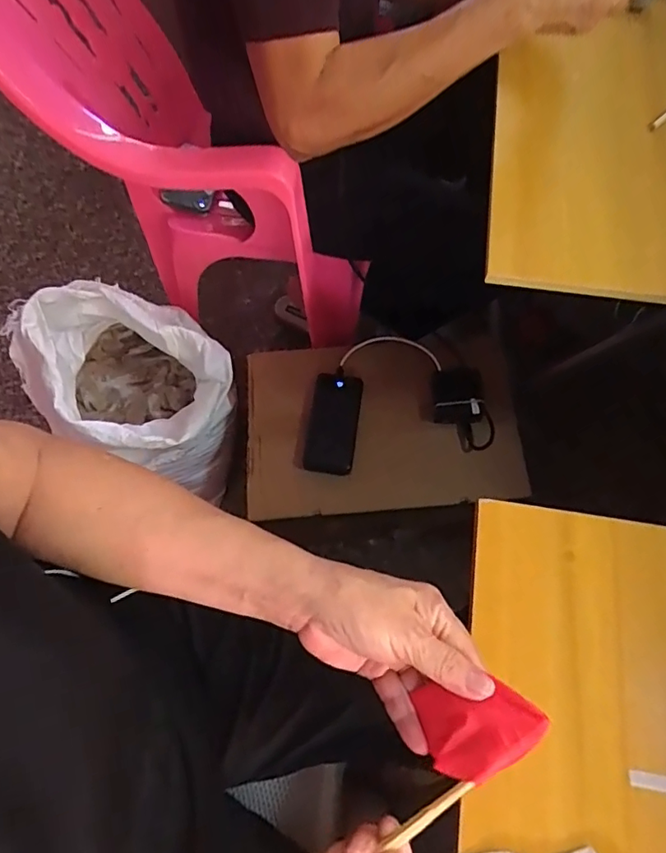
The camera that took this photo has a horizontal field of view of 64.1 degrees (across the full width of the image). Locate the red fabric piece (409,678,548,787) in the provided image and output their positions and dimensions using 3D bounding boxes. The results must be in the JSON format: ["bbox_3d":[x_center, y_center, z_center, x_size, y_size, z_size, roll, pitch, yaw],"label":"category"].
[{"bbox_3d":[0.085,0.173,0.310,0.071,0.008,0.051,-30,51,20],"label":"red fabric piece"}]

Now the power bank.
[{"bbox_3d":[0.002,-0.006,0.809,0.074,0.021,0.154,8,67,4],"label":"power bank"}]

